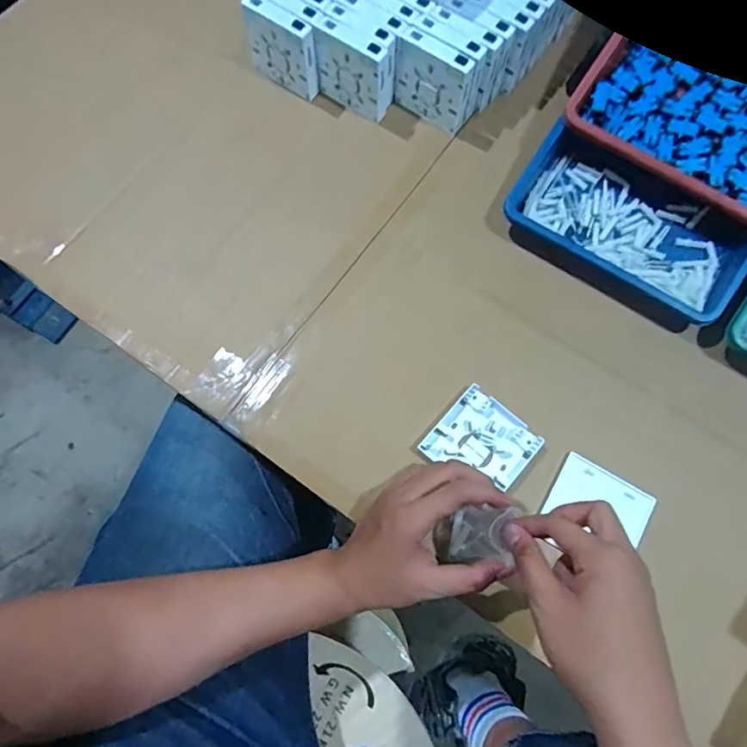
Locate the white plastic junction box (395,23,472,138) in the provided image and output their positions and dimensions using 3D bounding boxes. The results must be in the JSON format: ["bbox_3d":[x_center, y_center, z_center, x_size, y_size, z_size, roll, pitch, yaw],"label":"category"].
[{"bbox_3d":[0.066,-0.324,0.570,0.085,0.086,0.023,35,76,11],"label":"white plastic junction box"}]

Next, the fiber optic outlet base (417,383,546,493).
[{"bbox_3d":[0.102,0.067,0.482,0.085,0.012,0.082,41,77,12],"label":"fiber optic outlet base"}]

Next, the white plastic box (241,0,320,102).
[{"bbox_3d":[-0.103,-0.367,0.579,0.086,0.086,0.019,32,75,10],"label":"white plastic box"}]

